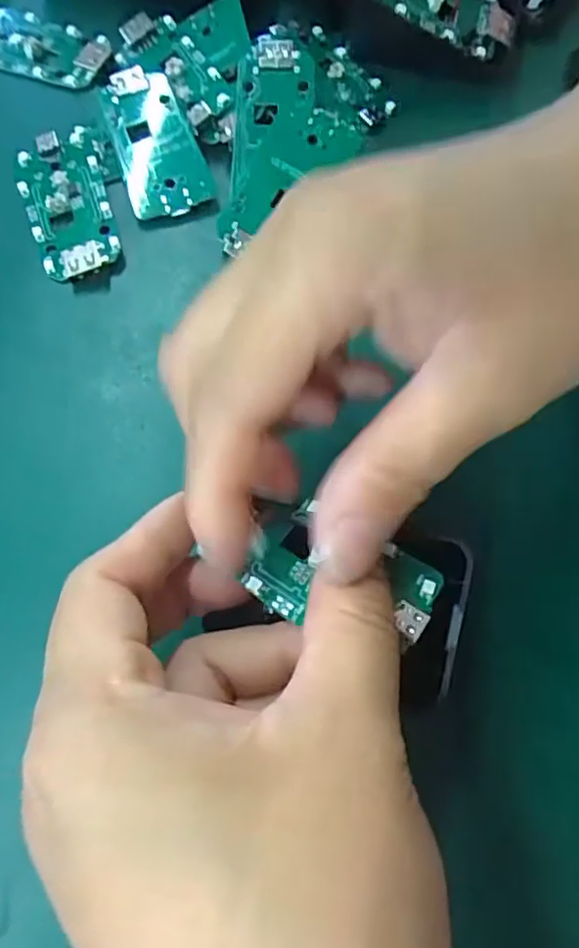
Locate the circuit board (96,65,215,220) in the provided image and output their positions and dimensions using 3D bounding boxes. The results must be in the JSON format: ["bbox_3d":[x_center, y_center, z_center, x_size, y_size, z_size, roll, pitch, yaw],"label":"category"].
[{"bbox_3d":[-0.052,-0.129,0.238,0.031,0.006,0.061,-18,71,-5],"label":"circuit board"}]

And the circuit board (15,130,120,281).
[{"bbox_3d":[-0.082,-0.100,0.232,0.030,0.008,0.063,-20,71,-6],"label":"circuit board"}]

